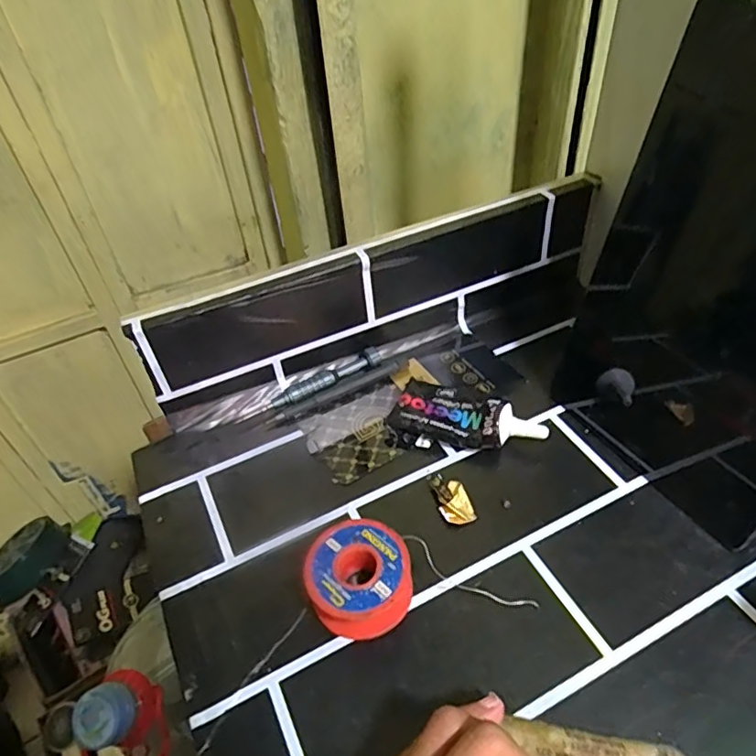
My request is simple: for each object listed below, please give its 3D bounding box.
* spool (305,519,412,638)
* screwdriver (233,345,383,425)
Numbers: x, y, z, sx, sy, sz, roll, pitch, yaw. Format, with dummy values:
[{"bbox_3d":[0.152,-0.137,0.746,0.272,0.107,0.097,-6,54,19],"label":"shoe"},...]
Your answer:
[{"bbox_3d":[-0.009,0.105,0.300,0.052,0.030,0.050,-3,44,3],"label":"spool"},{"bbox_3d":[-0.048,0.006,0.412,0.113,0.012,0.016,-25,47,-18],"label":"screwdriver"}]

